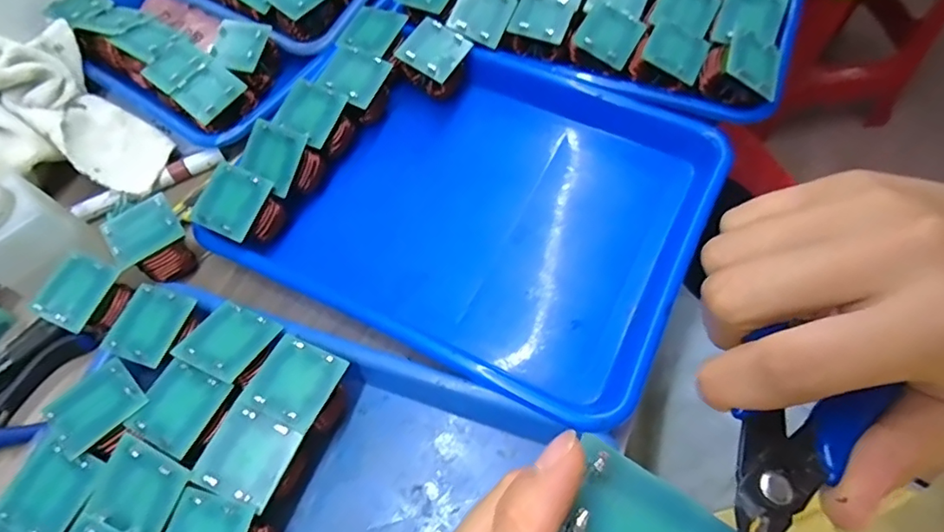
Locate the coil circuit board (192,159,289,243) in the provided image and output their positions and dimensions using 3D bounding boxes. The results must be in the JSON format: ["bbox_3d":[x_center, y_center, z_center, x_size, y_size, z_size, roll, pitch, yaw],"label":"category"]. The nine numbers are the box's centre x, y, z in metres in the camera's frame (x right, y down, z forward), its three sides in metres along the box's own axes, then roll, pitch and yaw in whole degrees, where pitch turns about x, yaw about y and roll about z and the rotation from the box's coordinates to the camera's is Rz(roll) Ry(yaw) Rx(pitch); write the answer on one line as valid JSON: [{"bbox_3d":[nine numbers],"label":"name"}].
[{"bbox_3d":[-0.164,-0.040,0.387,0.045,0.038,0.048,21,66,13],"label":"coil circuit board"}]

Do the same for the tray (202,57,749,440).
[{"bbox_3d":[0.019,-0.042,0.401,0.272,0.051,0.243,25,67,15],"label":"tray"}]

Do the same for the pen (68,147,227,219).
[{"bbox_3d":[-0.256,-0.066,0.435,0.116,0.011,0.013,-27,65,-11],"label":"pen"}]

